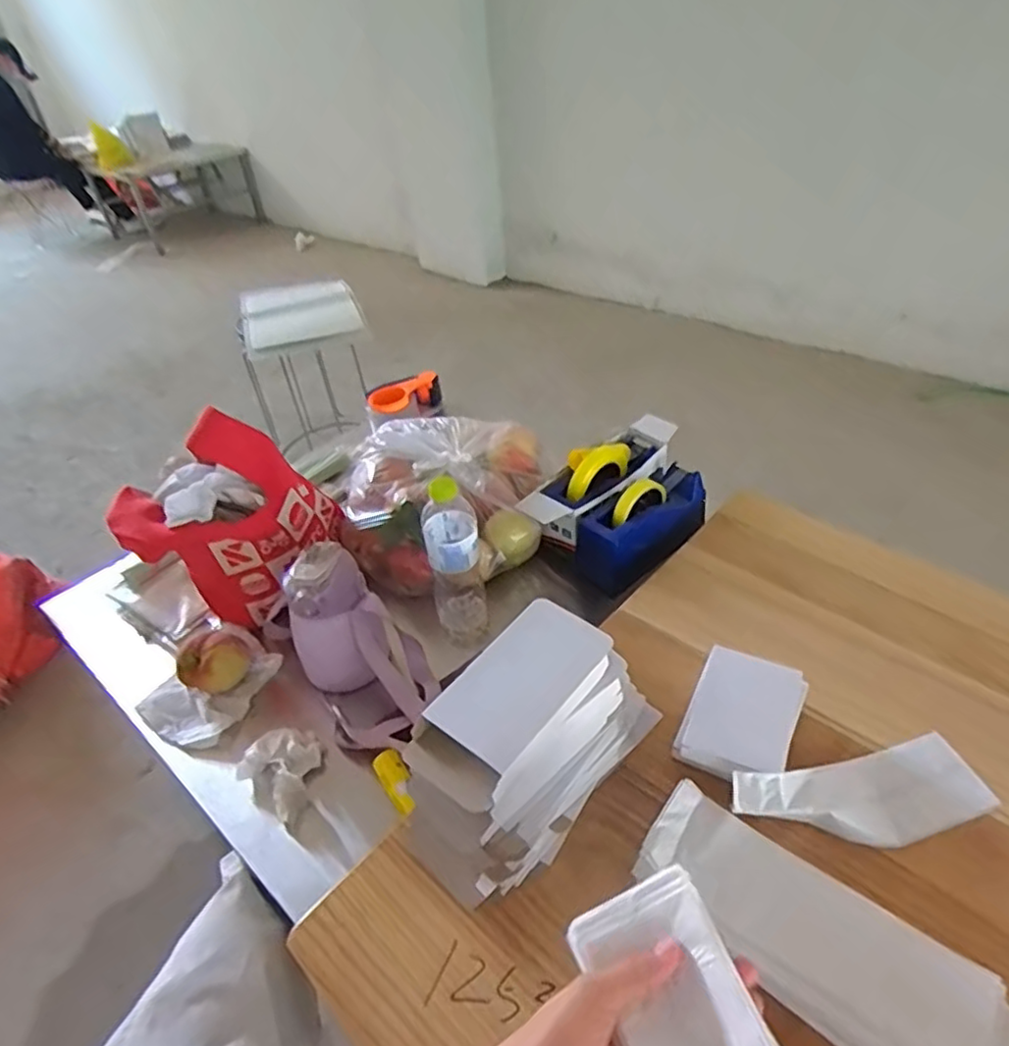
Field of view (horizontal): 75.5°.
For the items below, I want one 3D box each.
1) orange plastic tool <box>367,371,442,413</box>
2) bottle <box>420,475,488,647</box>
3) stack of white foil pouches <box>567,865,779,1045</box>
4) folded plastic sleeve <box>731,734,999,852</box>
[{"bbox_3d":[-0.201,-0.256,1.316,0.148,0.063,0.058,-11,40,-6],"label":"orange plastic tool"},{"bbox_3d":[-0.055,0.059,0.814,0.073,0.251,0.054,-14,40,-9],"label":"bottle"},{"bbox_3d":[0.098,0.271,0.361,0.077,0.022,0.134,-18,41,-14],"label":"stack of white foil pouches"},{"bbox_3d":[0.312,0.234,0.568,0.229,0.032,0.081,0,38,-12],"label":"folded plastic sleeve"}]

